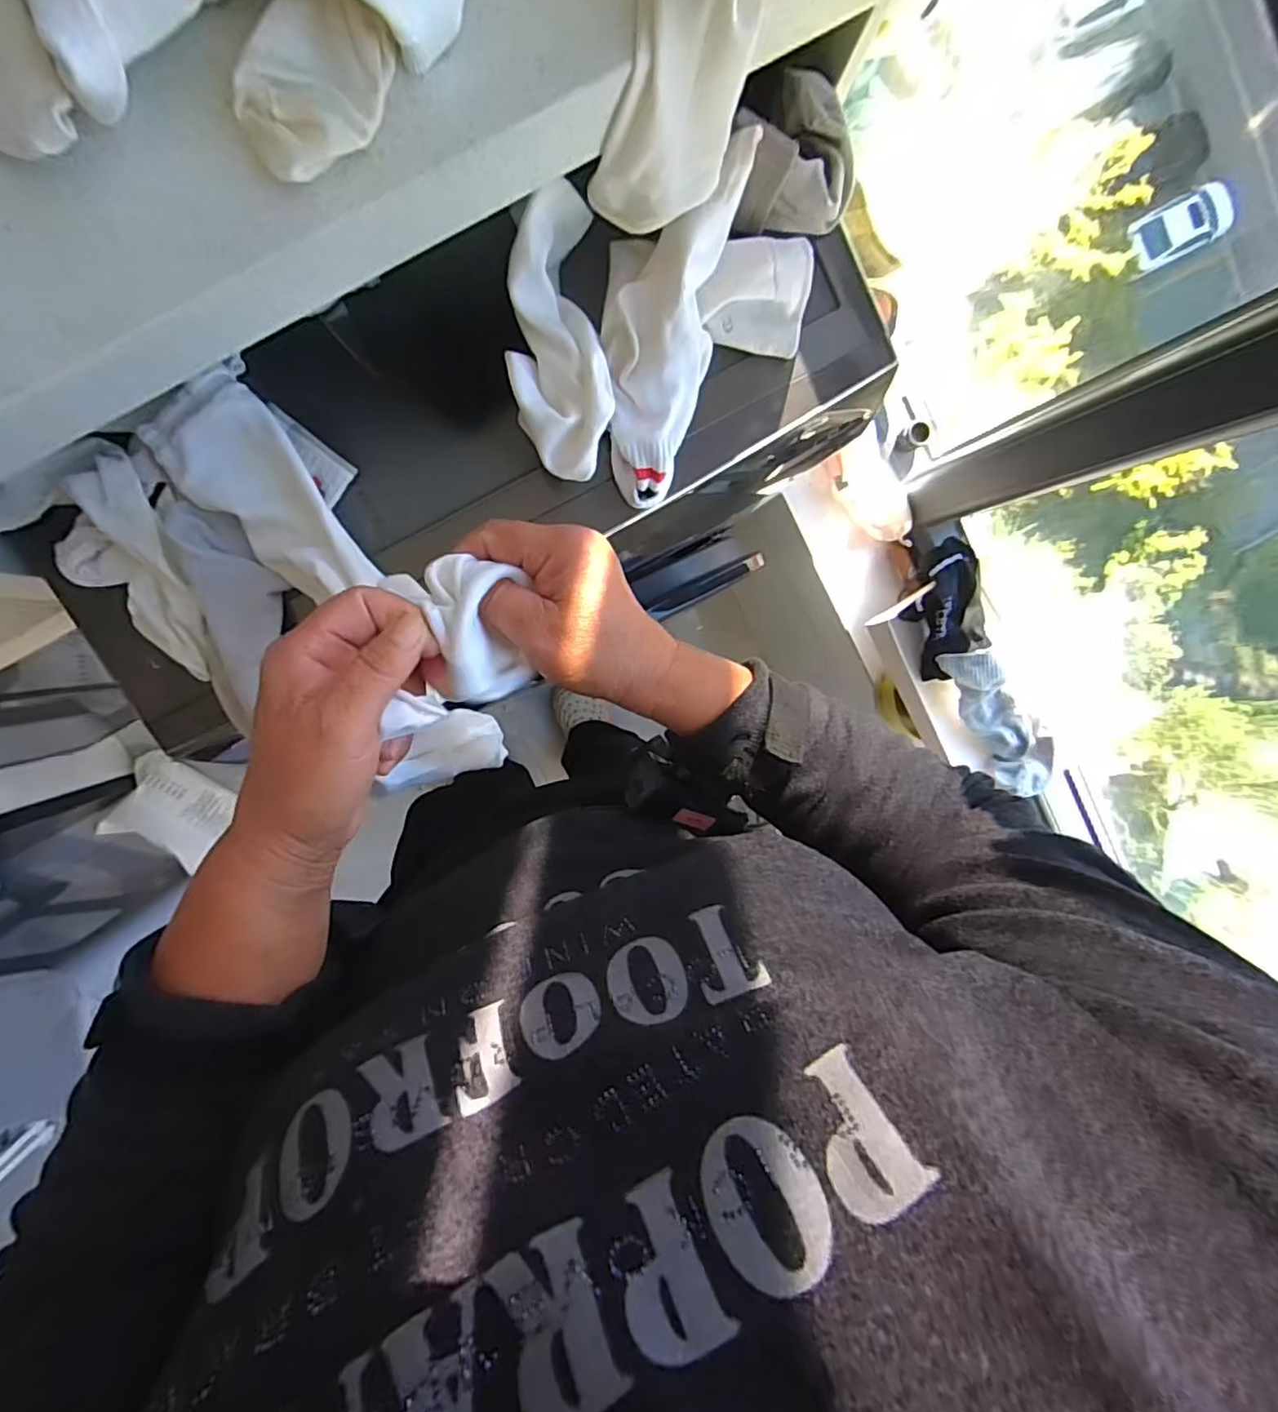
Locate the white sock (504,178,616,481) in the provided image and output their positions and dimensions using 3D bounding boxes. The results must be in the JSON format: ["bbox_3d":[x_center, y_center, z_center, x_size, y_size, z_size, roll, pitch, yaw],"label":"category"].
[{"bbox_3d":[-0.049,-0.218,0.368,0.061,0.045,0.149,-10,98,-5],"label":"white sock"}]

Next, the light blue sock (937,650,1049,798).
[{"bbox_3d":[0.441,0.013,0.753,0.077,0.063,0.217,-34,99,-1],"label":"light blue sock"}]

